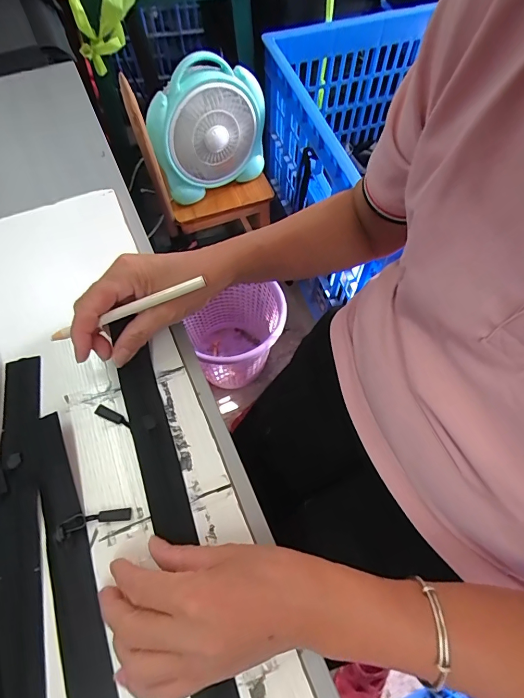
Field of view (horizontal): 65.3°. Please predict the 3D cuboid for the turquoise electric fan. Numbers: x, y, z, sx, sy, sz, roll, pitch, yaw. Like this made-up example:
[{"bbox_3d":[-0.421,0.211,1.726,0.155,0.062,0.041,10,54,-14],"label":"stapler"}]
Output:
[{"bbox_3d":[-0.100,-0.426,0.802,0.237,0.217,0.082,-30,68,-15],"label":"turquoise electric fan"}]

